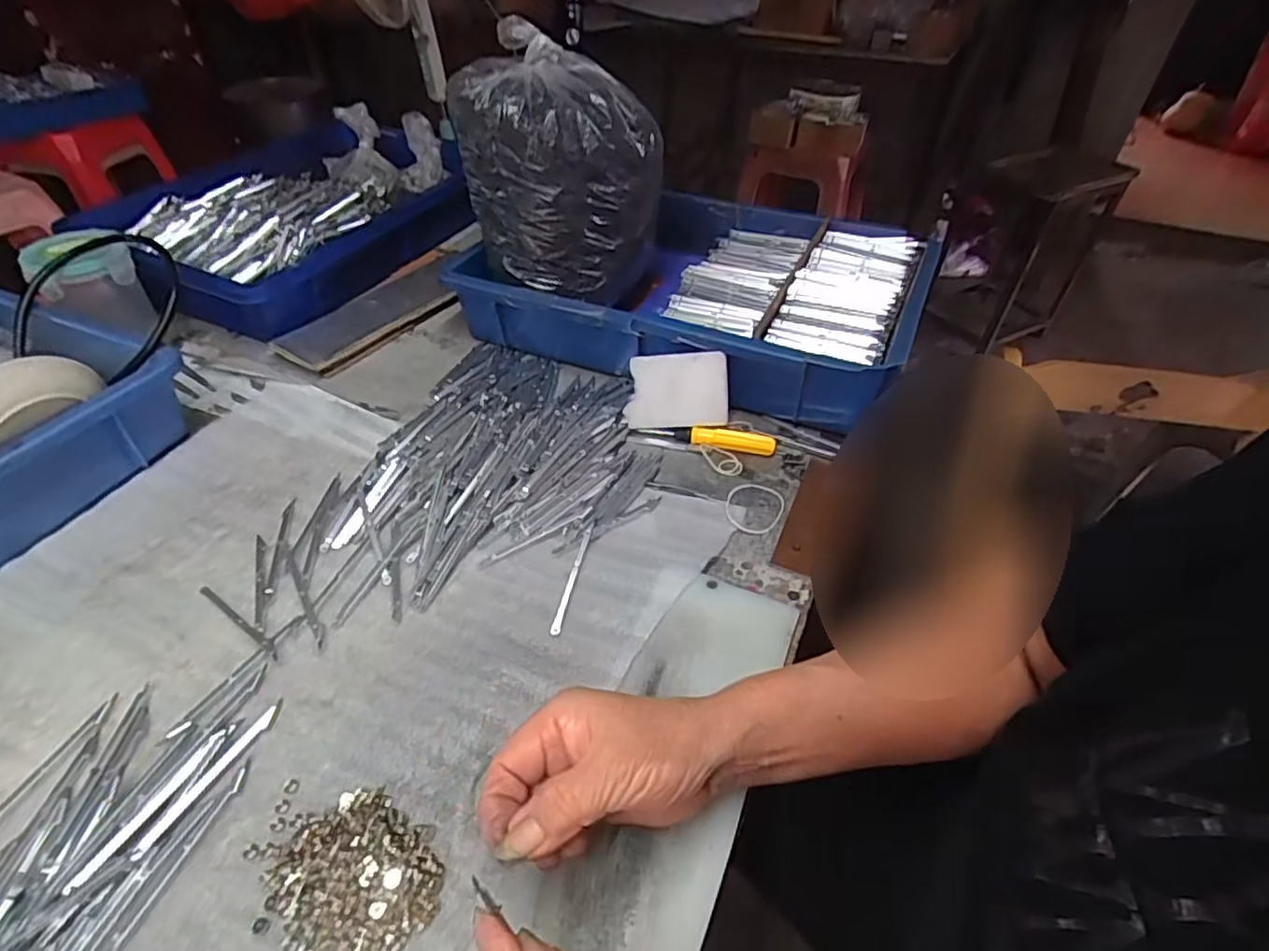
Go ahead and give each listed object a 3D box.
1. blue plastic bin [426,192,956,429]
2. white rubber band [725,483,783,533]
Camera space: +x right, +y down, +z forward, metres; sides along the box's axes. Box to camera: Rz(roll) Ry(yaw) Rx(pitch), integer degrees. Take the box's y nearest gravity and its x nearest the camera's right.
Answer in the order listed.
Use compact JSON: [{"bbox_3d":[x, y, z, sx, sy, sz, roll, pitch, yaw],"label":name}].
[{"bbox_3d":[0.070,-0.187,0.652,0.397,0.090,0.288,22,46,19],"label":"blue plastic bin"},{"bbox_3d":[0.092,0.024,0.490,0.043,0.004,0.053,11,43,9],"label":"white rubber band"}]

